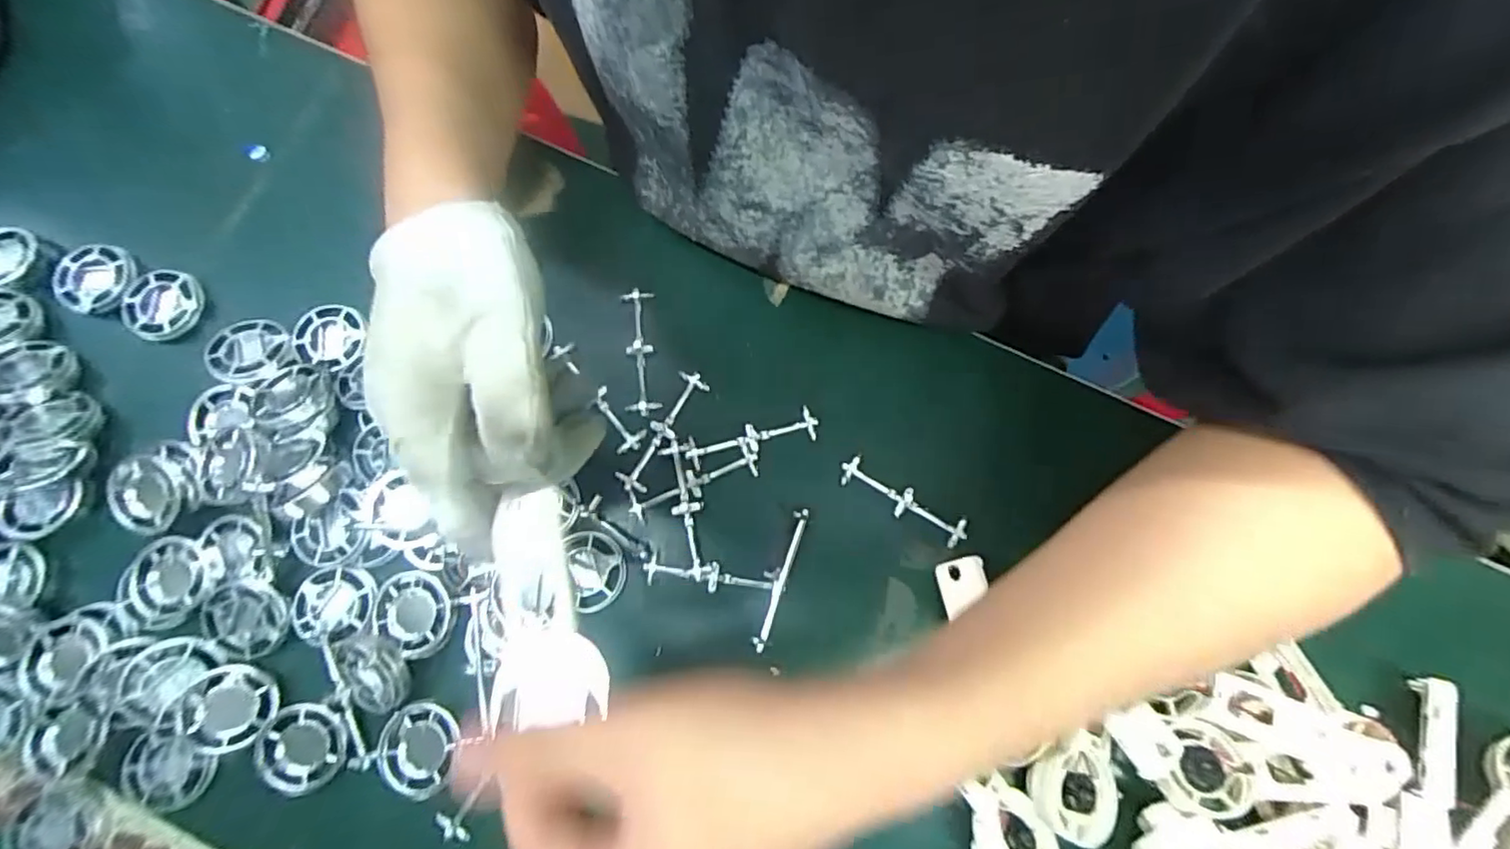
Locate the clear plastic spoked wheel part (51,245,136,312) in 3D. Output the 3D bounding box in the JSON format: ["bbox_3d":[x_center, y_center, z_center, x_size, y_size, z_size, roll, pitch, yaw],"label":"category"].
[{"bbox_3d":[-0.369,-0.080,0.351,0.045,0.007,0.037,1,79,0],"label":"clear plastic spoked wheel part"}]

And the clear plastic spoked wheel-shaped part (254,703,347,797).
[{"bbox_3d":[-0.214,0.153,0.298,0.037,0.007,0.039,0,79,0],"label":"clear plastic spoked wheel-shaped part"}]

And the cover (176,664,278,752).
[{"bbox_3d":[-0.248,0.134,0.298,0.038,0.009,0.037,-11,79,-3],"label":"cover"}]

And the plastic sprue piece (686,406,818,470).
[{"bbox_3d":[-0.002,0.007,0.338,0.071,0.004,0.018,-15,79,-3],"label":"plastic sprue piece"}]

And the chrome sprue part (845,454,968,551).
[{"bbox_3d":[0.077,0.041,0.336,0.071,0.011,0.016,31,80,6],"label":"chrome sprue part"}]

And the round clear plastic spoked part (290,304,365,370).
[{"bbox_3d":[-0.232,-0.047,0.343,0.036,0.008,0.036,0,79,0],"label":"round clear plastic spoked part"}]

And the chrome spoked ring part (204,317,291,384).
[{"bbox_3d":[-0.269,-0.039,0.337,0.038,0.009,0.038,3,62,-6],"label":"chrome spoked ring part"}]

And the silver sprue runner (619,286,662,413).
[{"bbox_3d":[-0.063,-0.041,0.349,0.018,0.009,0.073,-5,79,-1],"label":"silver sprue runner"}]

